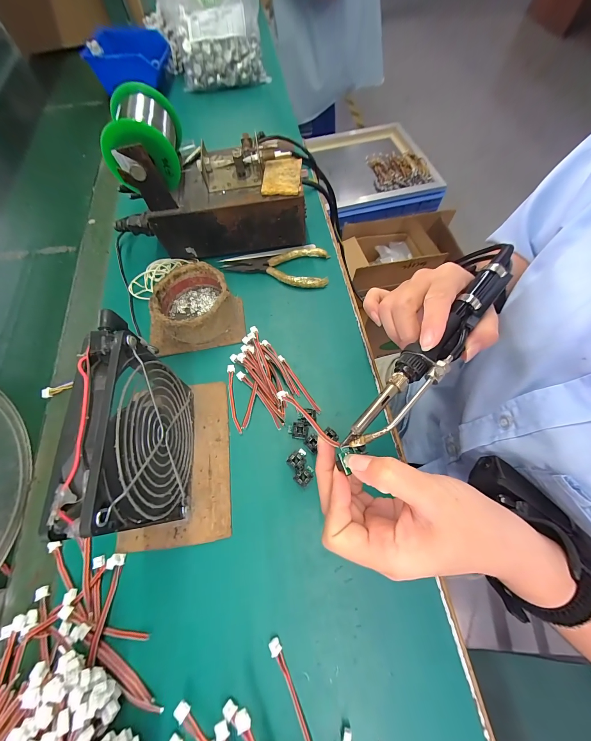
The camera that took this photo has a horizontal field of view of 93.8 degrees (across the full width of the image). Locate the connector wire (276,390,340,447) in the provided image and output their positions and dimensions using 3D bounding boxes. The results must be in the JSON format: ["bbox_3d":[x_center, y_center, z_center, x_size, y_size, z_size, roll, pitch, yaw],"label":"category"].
[{"bbox_3d":[0.007,0.034,0.205,0.008,0.004,0.071,-38,44,-13],"label":"connector wire"}]

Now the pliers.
[{"bbox_3d":[-0.026,-0.132,0.351,0.134,0.010,0.058,4,66,5],"label":"pliers"}]

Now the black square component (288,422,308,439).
[{"bbox_3d":[0.002,0.058,0.265,0.019,0.008,0.014,5,66,5],"label":"black square component"}]

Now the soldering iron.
[{"bbox_3d":[0.102,-0.021,0.193,0.027,0.018,0.192,40,76,18],"label":"soldering iron"}]

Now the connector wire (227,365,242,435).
[{"bbox_3d":[-0.064,0.029,0.285,0.009,0.005,0.074,-11,66,-2],"label":"connector wire"}]

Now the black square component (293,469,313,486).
[{"bbox_3d":[0.007,0.096,0.249,0.014,0.009,0.014,33,72,16],"label":"black square component"}]

